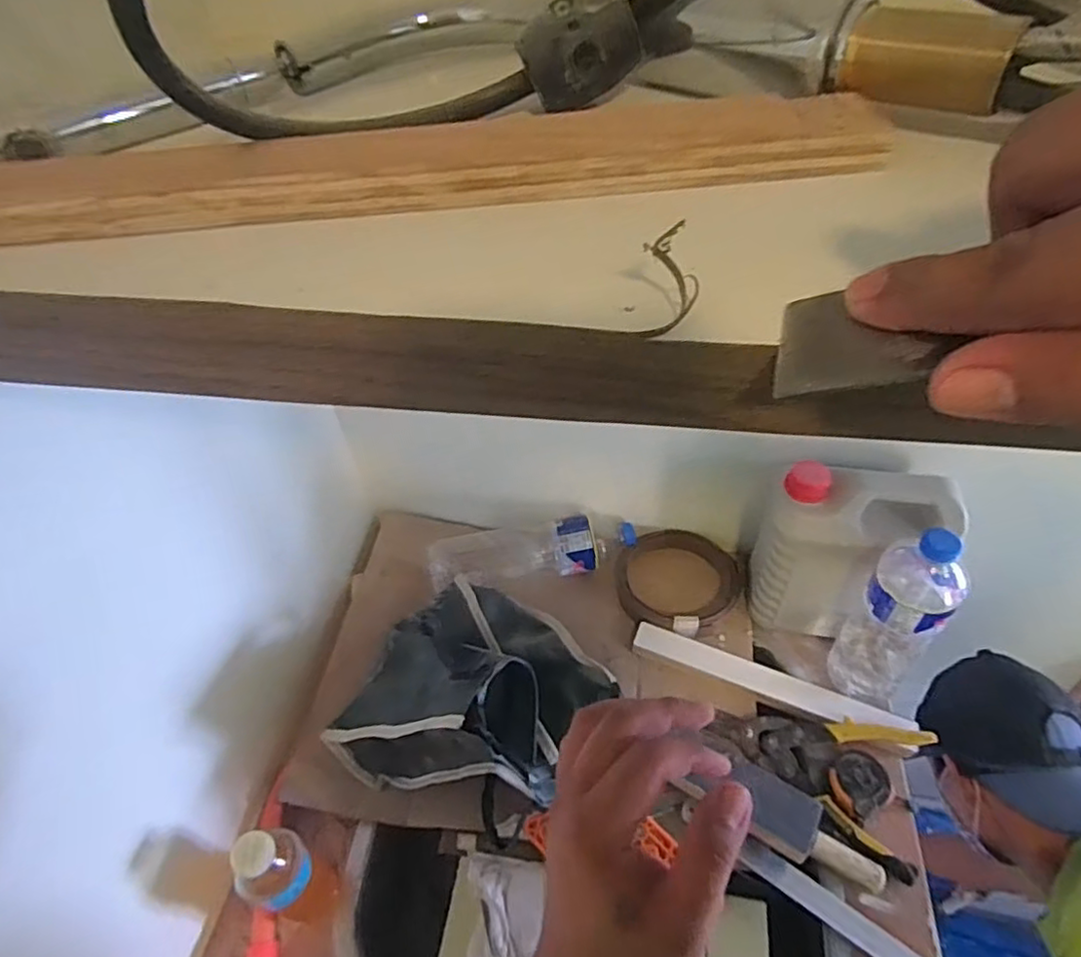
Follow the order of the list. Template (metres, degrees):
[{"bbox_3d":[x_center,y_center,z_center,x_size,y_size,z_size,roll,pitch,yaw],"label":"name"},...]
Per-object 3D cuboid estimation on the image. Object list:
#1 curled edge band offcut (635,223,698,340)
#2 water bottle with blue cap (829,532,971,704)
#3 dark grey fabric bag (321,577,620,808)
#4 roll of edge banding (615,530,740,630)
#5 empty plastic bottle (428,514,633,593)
[{"bbox_3d":[0.039,-0.060,0.195,0.017,0.034,0.006,0,7,5],"label":"curled edge band offcut"},{"bbox_3d":[0.372,0.143,0.669,0.074,0.241,0.077,27,56,27],"label":"water bottle with blue cap"},{"bbox_3d":[-0.076,0.214,0.678,0.243,0.191,0.237,23,54,24],"label":"dark grey fabric bag"},{"bbox_3d":[0.183,0.138,0.850,0.162,0.044,0.144,-1,48,4],"label":"roll of edge banding"},{"bbox_3d":[-0.009,0.101,0.860,0.269,0.072,0.069,-9,48,-3],"label":"empty plastic bottle"}]

